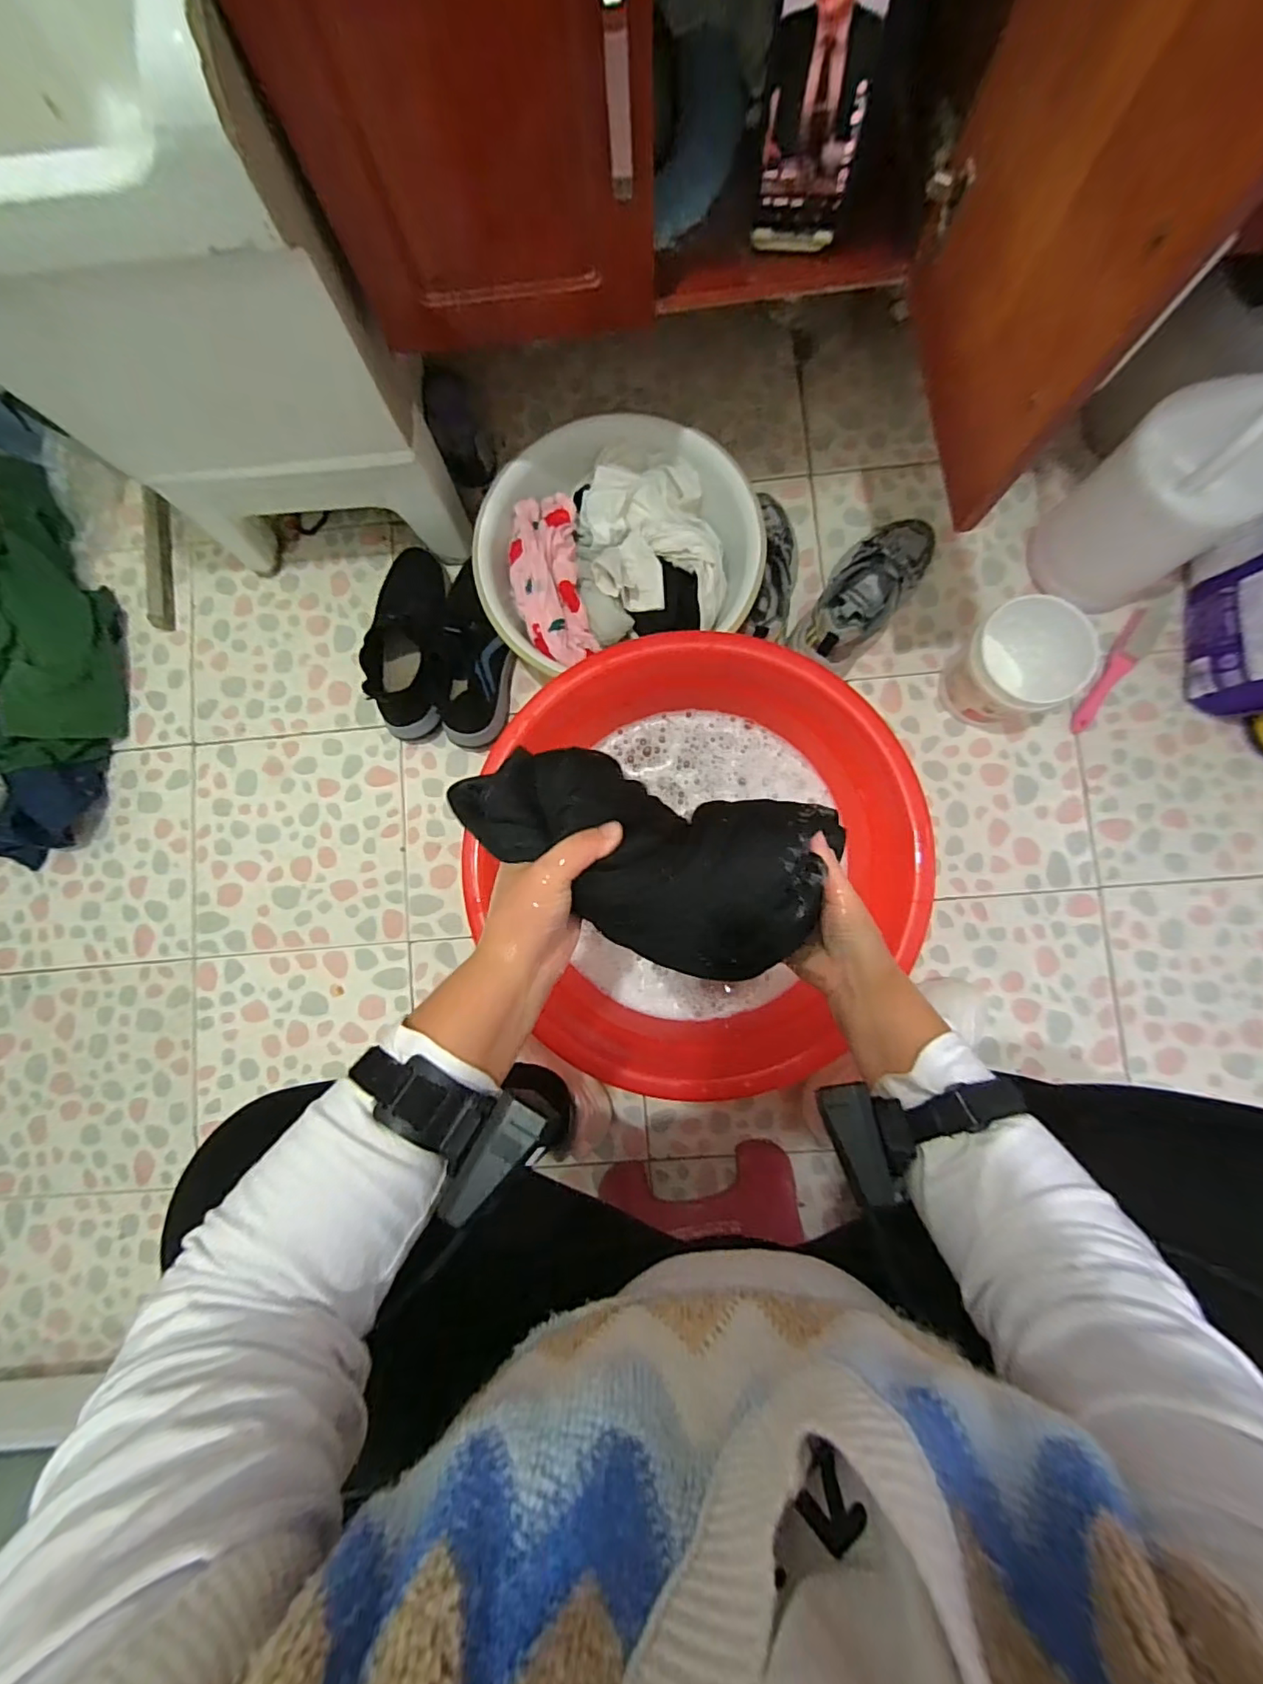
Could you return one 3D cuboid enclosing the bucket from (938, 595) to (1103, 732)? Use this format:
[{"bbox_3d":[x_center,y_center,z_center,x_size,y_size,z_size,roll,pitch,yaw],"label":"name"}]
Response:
[{"bbox_3d":[0.449,-0.197,0.671,0.108,0.116,0.118,0,85,3],"label":"bucket"}]

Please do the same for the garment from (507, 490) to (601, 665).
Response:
[{"bbox_3d":[-0.099,-0.309,0.677,0.089,0.040,0.208,-10,85,2],"label":"garment"}]

